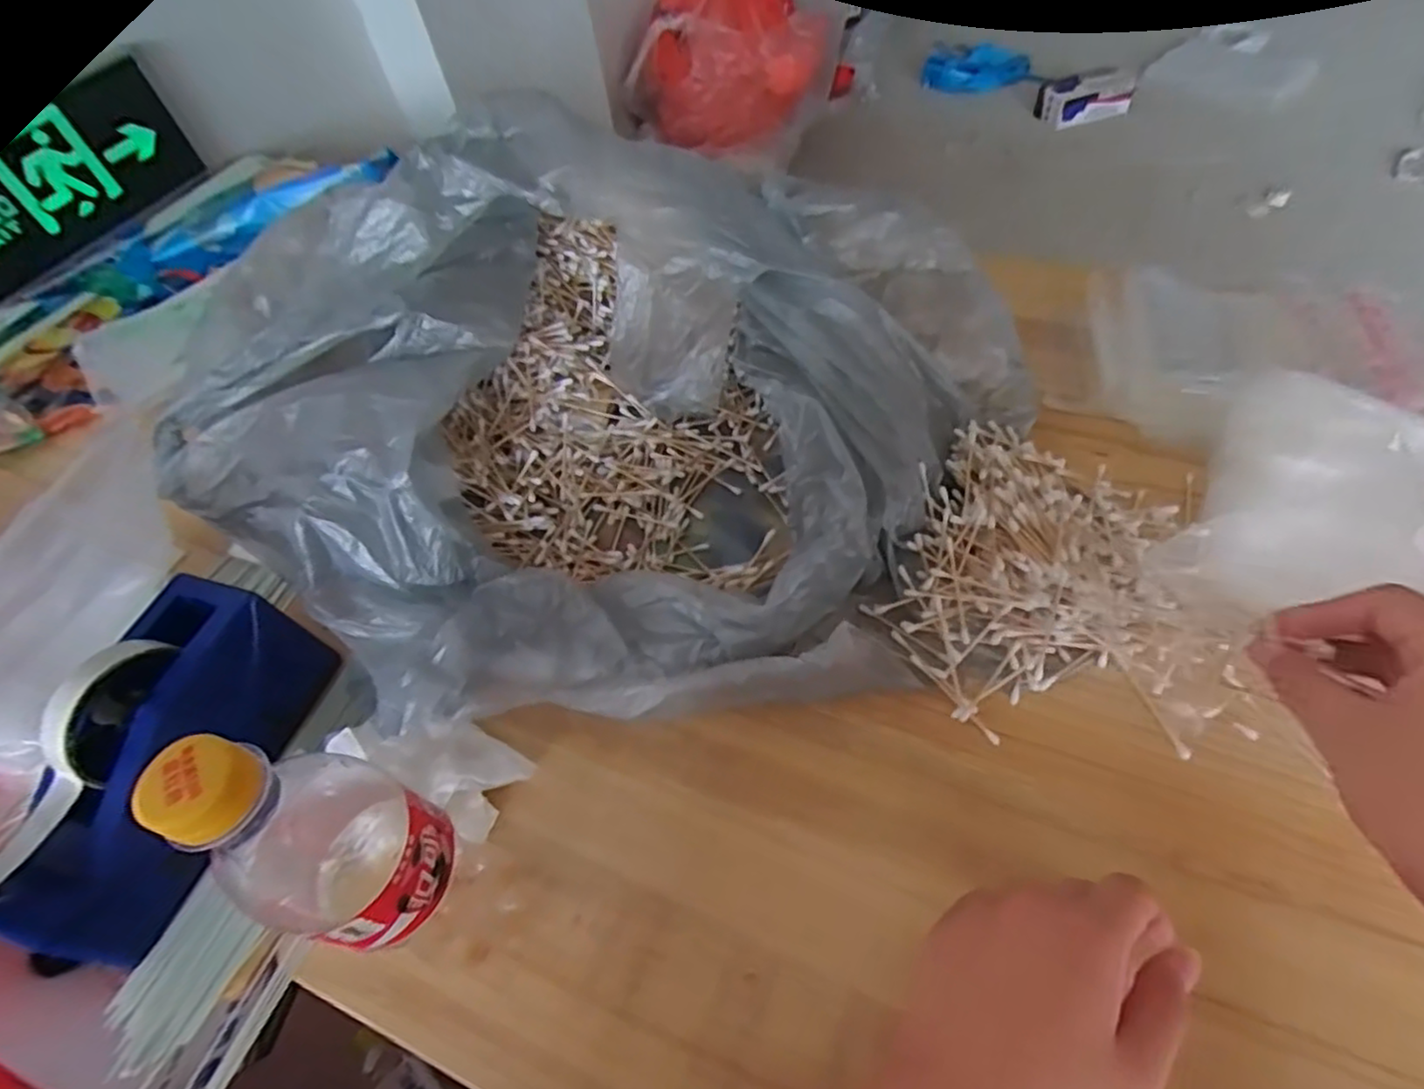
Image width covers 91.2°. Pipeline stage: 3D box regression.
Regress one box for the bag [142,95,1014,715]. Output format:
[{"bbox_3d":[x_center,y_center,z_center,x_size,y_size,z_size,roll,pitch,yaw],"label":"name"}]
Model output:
[{"bbox_3d":[-0.078,-0.108,0.501,0.561,0.212,0.445,13,58,16],"label":"bag"}]

